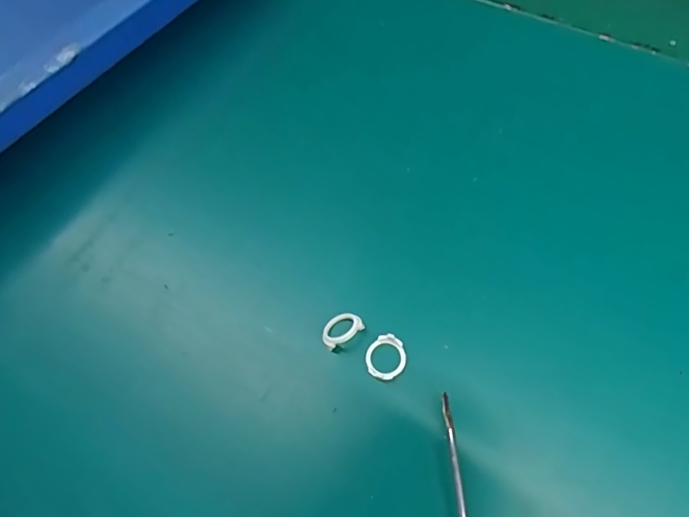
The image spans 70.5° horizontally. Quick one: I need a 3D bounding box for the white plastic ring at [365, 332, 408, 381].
[{"bbox_3d":[0.015,0.036,0.177,0.014,0.005,0.016,-12,64,1],"label":"white plastic ring"}]

